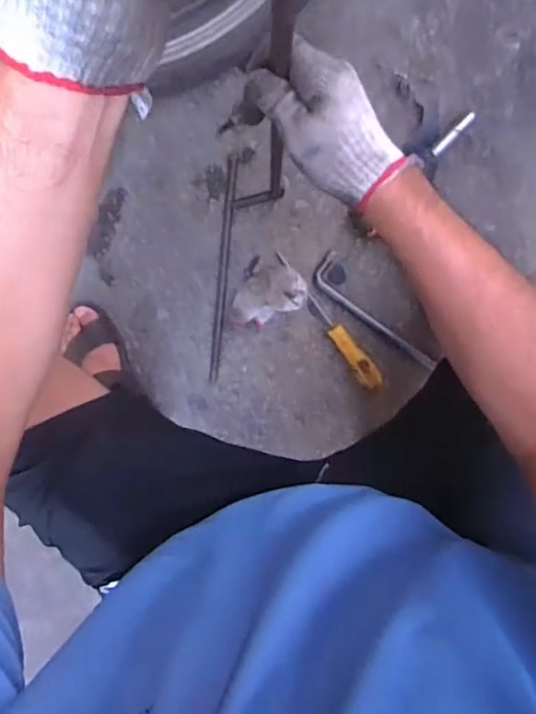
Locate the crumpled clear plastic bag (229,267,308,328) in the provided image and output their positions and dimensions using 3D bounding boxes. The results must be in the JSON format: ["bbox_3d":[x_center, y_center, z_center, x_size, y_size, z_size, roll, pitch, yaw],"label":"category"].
[{"bbox_3d":[-0.003,-0.092,0.837,0.122,0.051,0.076,-23,98,8],"label":"crumpled clear plastic bag"}]

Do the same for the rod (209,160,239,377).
[{"bbox_3d":[-0.069,-0.126,0.851,0.016,0.010,0.332,7,98,5],"label":"rod"}]

